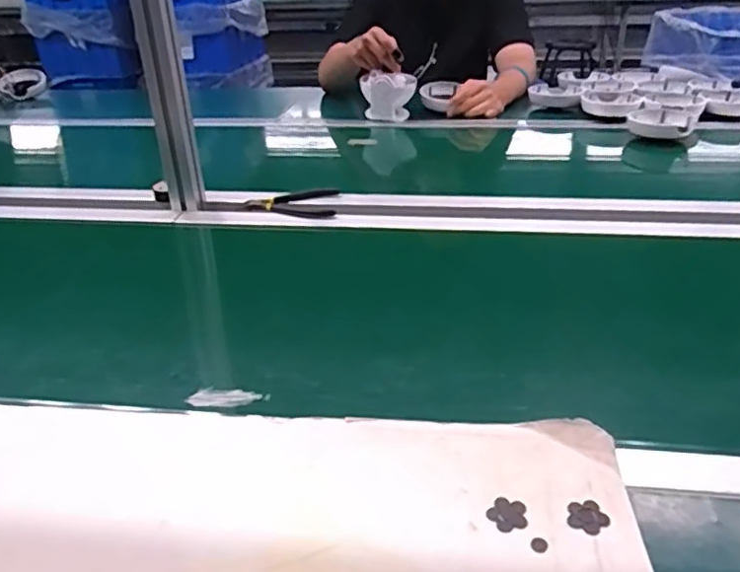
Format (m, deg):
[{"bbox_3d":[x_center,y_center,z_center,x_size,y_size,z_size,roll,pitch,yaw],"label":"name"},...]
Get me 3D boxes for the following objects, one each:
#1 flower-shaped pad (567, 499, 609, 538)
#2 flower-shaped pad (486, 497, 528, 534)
[{"bbox_3d":[0.143,0.152,0.419,0.027,0.004,0.025,-21,34,-31],"label":"flower-shaped pad"},{"bbox_3d":[0.091,0.152,0.425,0.025,0.004,0.026,1,29,4],"label":"flower-shaped pad"}]

